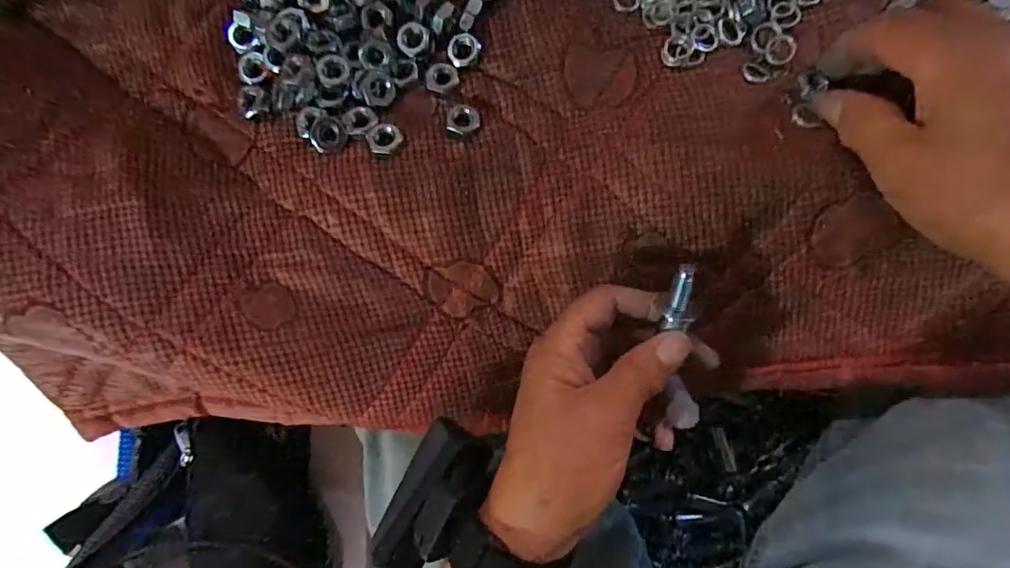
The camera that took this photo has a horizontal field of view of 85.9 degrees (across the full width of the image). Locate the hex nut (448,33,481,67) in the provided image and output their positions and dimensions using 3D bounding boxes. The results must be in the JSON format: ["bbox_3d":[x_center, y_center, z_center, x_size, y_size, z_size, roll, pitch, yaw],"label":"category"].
[{"bbox_3d":[-0.020,-0.117,0.272,0.016,0.005,0.015,-12,81,4],"label":"hex nut"}]

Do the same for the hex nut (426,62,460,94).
[{"bbox_3d":[-0.032,-0.103,0.272,0.016,0.004,0.014,-32,80,1],"label":"hex nut"}]

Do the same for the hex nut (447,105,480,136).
[{"bbox_3d":[-0.020,-0.081,0.267,0.015,0.005,0.015,4,83,6],"label":"hex nut"}]

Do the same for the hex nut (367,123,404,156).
[{"bbox_3d":[-0.059,-0.071,0.265,0.015,0.005,0.016,37,87,9],"label":"hex nut"}]

